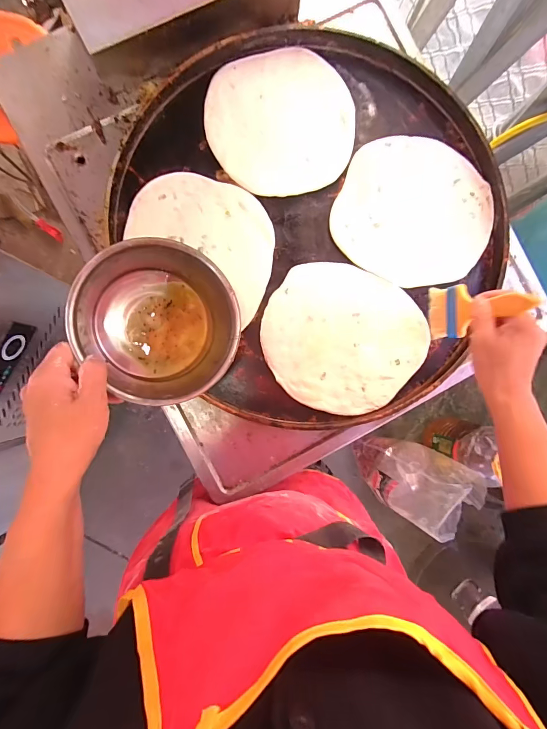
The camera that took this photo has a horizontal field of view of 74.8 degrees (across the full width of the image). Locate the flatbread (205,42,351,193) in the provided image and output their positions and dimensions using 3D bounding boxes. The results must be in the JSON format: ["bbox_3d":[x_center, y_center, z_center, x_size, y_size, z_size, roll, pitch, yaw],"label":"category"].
[{"bbox_3d":[0.011,-0.359,0.529,0.211,0.006,0.205,0,89,-3],"label":"flatbread"}]

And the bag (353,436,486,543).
[{"bbox_3d":[0.410,0.340,1.068,0.240,0.357,0.188,18,88,-3],"label":"bag"}]

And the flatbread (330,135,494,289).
[{"bbox_3d":[0.213,-0.230,0.540,0.229,0.008,0.211,0,89,-3],"label":"flatbread"}]

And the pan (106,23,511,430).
[{"bbox_3d":[0.077,-0.209,0.525,0.515,0.035,0.558,0,89,-3],"label":"pan"}]

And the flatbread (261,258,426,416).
[{"bbox_3d":[0.103,-0.039,0.528,0.233,0.012,0.210,22,88,-2],"label":"flatbread"}]

